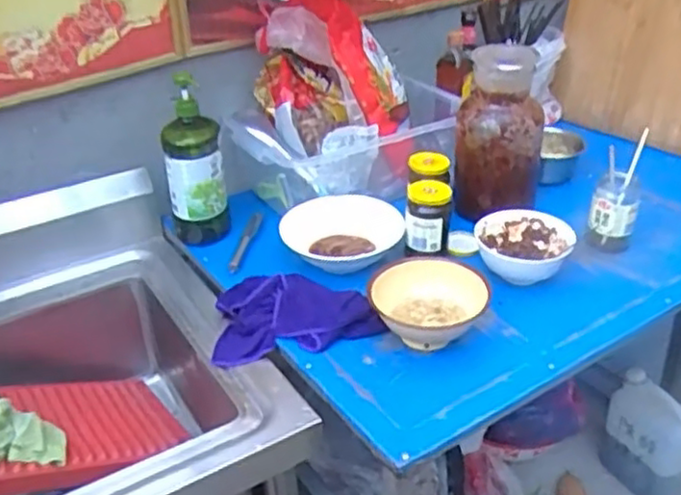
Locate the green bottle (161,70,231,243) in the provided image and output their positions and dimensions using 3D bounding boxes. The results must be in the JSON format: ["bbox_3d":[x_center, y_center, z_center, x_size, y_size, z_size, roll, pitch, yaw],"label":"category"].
[{"bbox_3d":[-0.235,-0.126,1.137,0.093,0.264,0.083,-12,26,-13],"label":"green bottle"}]

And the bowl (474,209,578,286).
[{"bbox_3d":[0.275,0.005,1.067,0.141,0.081,0.108,1,26,14],"label":"bowl"}]

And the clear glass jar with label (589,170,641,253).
[{"bbox_3d":[0.416,-0.045,1.088,0.071,0.120,0.059,6,28,23],"label":"clear glass jar with label"}]

